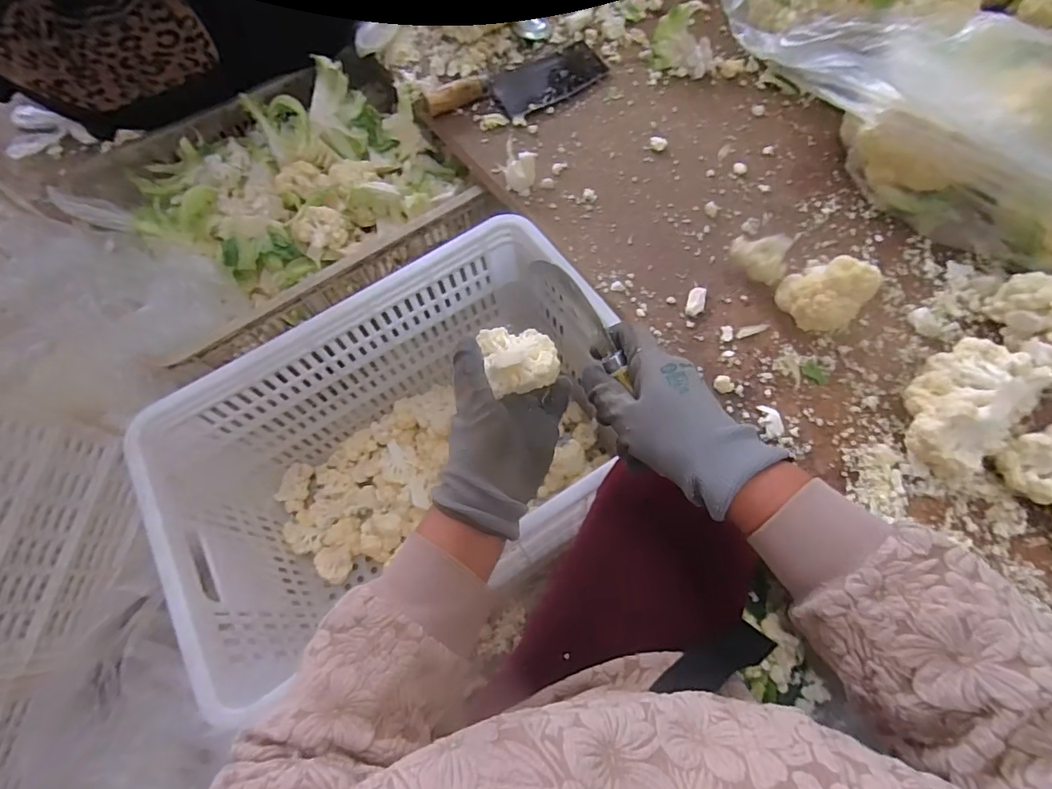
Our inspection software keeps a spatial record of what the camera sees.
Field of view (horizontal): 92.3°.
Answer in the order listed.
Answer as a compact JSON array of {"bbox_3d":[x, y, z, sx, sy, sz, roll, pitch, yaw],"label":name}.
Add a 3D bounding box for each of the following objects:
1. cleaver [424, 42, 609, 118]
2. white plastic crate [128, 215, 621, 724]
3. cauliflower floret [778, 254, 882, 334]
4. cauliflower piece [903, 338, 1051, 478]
[{"bbox_3d":[-0.007,-0.444,0.728,0.262,0.031,0.094,-30,69,-10],"label":"cleaver"},{"bbox_3d":[-0.131,0.076,0.651,0.520,0.276,0.338,-33,70,-11],"label":"white plastic crate"},{"bbox_3d":[0.314,-0.108,0.535,0.057,0.083,0.074,-27,69,-9],"label":"cauliflower floret"},{"bbox_3d":[0.426,0.013,0.491,0.098,0.063,0.142,41,74,17],"label":"cauliflower piece"}]

